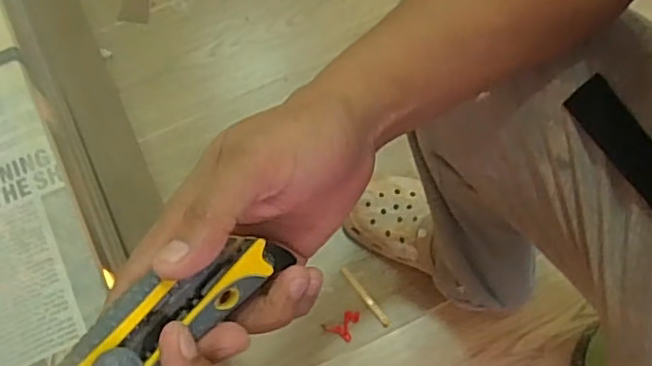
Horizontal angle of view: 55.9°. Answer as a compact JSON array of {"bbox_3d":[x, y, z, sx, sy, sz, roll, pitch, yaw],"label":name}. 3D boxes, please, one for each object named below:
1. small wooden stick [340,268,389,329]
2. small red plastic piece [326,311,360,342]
[{"bbox_3d":[0.052,0.152,0.825,0.010,0.004,0.096,-35,74,-11],"label":"small wooden stick"},{"bbox_3d":[0.024,0.186,0.821,0.034,0.004,0.040,26,73,10],"label":"small red plastic piece"}]

